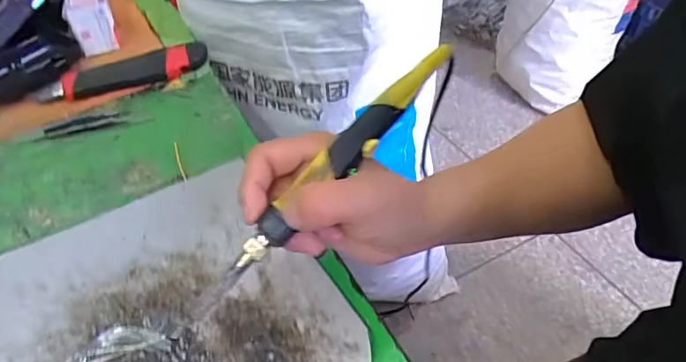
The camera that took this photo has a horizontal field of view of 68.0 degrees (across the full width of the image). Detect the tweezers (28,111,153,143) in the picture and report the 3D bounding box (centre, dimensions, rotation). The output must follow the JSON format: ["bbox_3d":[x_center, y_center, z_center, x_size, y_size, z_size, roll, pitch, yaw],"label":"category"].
[{"bbox_3d":[-0.229,-0.052,0.461,0.103,0.013,0.011,-8,45,-5],"label":"tweezers"}]

